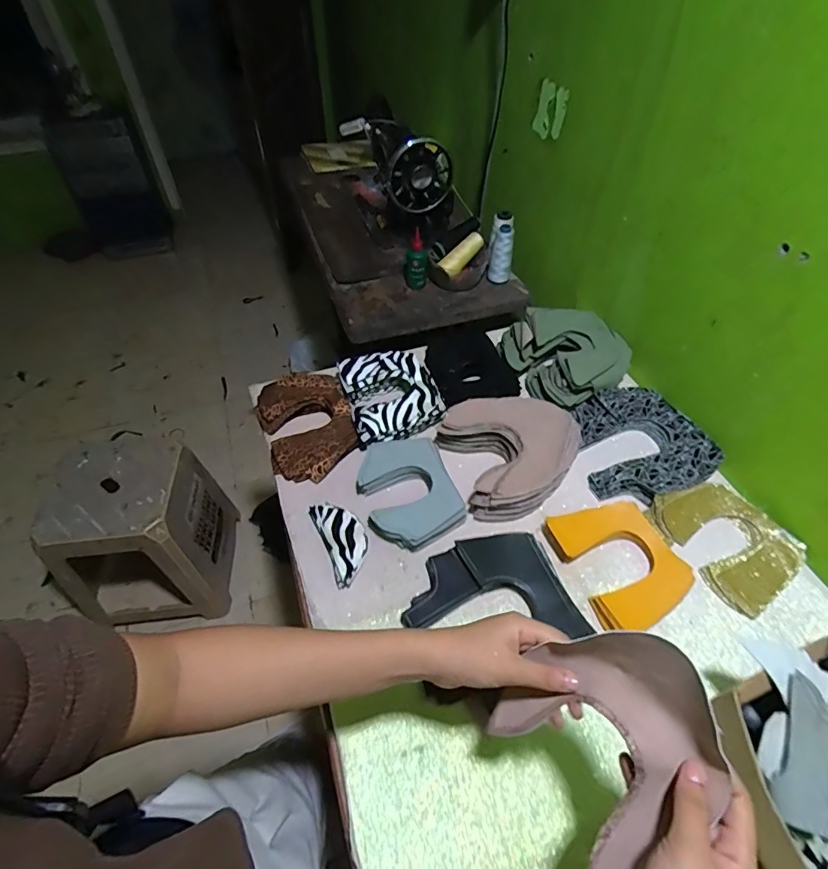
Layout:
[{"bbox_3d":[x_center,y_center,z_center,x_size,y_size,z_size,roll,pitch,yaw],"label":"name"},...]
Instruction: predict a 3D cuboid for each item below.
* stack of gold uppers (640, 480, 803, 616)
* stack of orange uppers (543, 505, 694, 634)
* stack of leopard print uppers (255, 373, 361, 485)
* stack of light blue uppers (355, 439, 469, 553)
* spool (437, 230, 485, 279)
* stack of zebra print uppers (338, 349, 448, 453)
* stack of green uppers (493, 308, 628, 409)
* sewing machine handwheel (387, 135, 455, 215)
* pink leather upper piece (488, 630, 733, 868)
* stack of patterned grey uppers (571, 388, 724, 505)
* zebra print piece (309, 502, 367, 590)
[{"bbox_3d":[0.399,0.132,0.612,0.127,0.027,0.160,-23,53,-17],"label":"stack of gold uppers"},{"bbox_3d":[0.250,0.153,0.590,0.116,0.033,0.150,-20,52,-14],"label":"stack of orange uppers"},{"bbox_3d":[-0.162,-0.018,0.731,0.132,0.041,0.180,-19,52,-13],"label":"stack of leopard print uppers"},{"bbox_3d":[-0.010,0.074,0.648,0.120,0.026,0.154,-20,52,-14],"label":"stack of light blue uppers"},{"bbox_3d":[0.100,-0.362,0.976,0.111,0.043,0.034,-45,60,-10],"label":"spool"},{"bbox_3d":[-0.034,-0.062,0.754,0.144,0.050,0.160,-17,52,-12],"label":"stack of zebra print uppers"},{"bbox_3d":[0.259,-0.135,0.795,0.187,0.079,0.172,-19,53,-15],"label":"stack of green uppers"},{"bbox_3d":[0.012,-0.511,0.950,0.133,0.128,0.024,-16,52,-14],"label":"sewing machine handwheel"},{"bbox_3d":[0.132,0.209,0.330,0.158,0.070,0.129,-46,53,8],"label":"pink leather upper piece"},{"bbox_3d":[0.324,0.012,0.708,0.181,0.034,0.183,-17,52,-12],"label":"stack of patterned grey uppers"},{"bbox_3d":[-0.091,0.133,0.617,0.054,0.023,0.117,-21,53,-15],"label":"zebra print piece"}]

